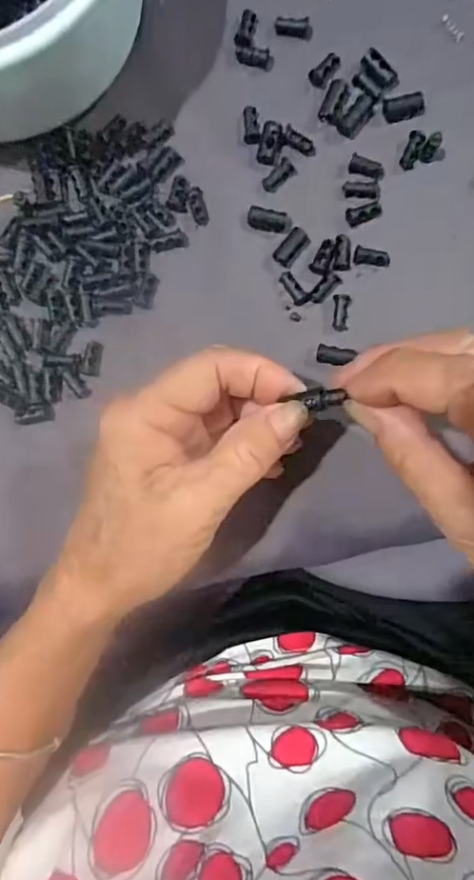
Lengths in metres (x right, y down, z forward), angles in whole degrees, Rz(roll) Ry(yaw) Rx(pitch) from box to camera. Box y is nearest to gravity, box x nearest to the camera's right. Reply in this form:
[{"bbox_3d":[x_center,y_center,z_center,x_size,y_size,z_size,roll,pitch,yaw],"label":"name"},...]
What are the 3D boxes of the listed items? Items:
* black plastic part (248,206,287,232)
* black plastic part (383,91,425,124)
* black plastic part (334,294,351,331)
[{"bbox_3d":[0.015,-0.107,0.277,0.018,0.005,0.009,10,90,0],"label":"black plastic part"},{"bbox_3d":[0.083,-0.163,0.276,0.022,0.005,0.011,-14,91,0],"label":"black plastic part"},{"bbox_3d":[0.052,-0.062,0.278,0.008,0.004,0.017,0,90,0],"label":"black plastic part"}]

